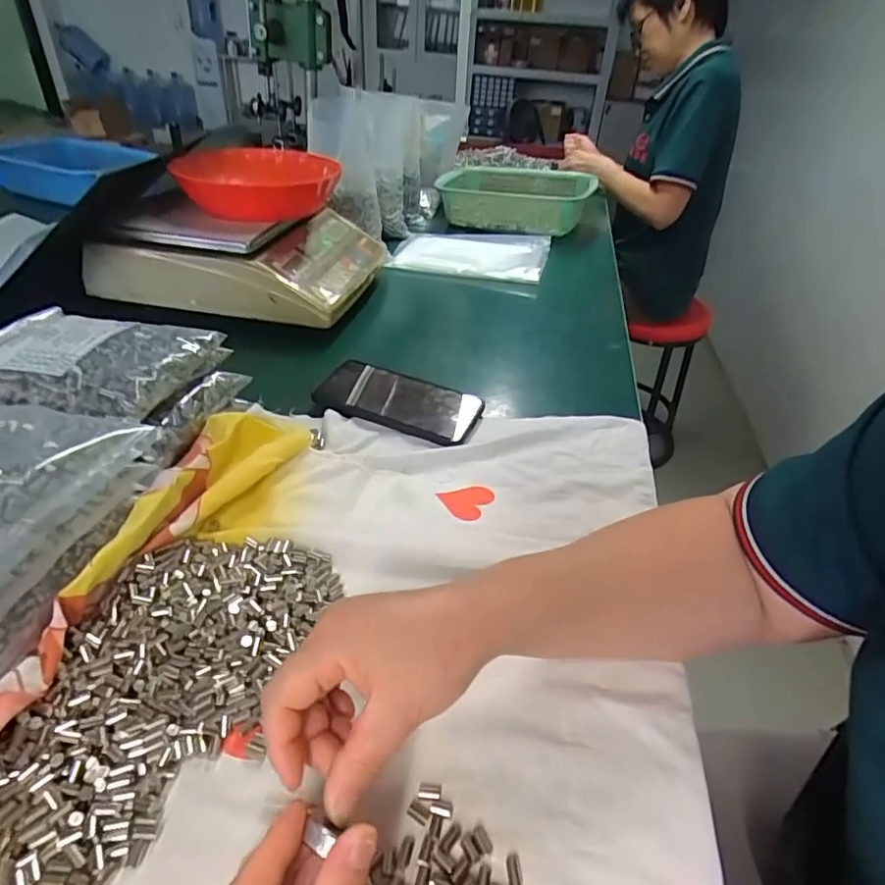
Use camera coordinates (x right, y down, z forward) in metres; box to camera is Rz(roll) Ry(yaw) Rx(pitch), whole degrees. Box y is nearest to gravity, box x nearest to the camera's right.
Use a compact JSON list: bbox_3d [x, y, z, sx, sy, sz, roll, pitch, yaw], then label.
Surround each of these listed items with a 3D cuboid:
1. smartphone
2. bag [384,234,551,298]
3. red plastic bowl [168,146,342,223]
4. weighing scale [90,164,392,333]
[{"bbox_3d":[-0.047,-0.044,0.558,0.163,0.015,0.081,17,39,16],"label":"smartphone"},{"bbox_3d":[0.048,-0.325,0.941,0.260,0.032,0.190,12,38,9],"label":"bag"},{"bbox_3d":[-0.245,-0.348,0.735,0.193,0.057,0.176,-10,40,-19],"label":"red plastic bowl"},{"bbox_3d":[-0.266,-0.279,0.779,0.328,0.097,0.288,10,37,7],"label":"weighing scale"}]

